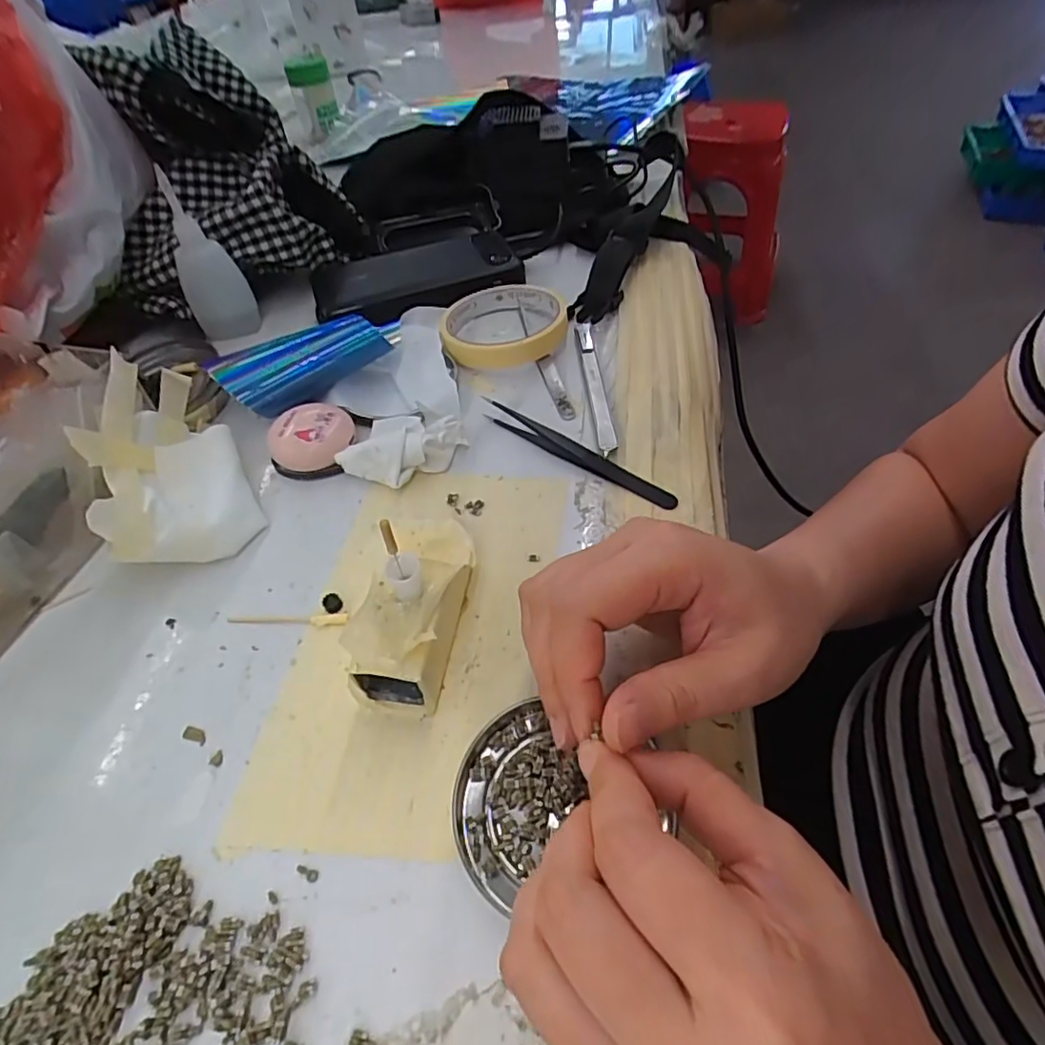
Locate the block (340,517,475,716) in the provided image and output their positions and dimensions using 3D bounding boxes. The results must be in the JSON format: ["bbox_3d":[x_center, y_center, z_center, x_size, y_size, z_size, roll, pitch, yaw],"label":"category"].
[{"bbox_3d":[-0.046,0.036,0.257,0.040,0.048,0.080,5,51,7],"label":"block"}]

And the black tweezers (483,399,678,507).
[{"bbox_3d":[0.030,-0.042,0.338,0.128,0.012,0.011,29,58,24],"label":"black tweezers"}]

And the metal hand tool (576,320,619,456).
[{"bbox_3d":[0.046,-0.092,0.379,0.011,0.004,0.136,-4,51,0],"label":"metal hand tool"}]

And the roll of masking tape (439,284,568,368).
[{"bbox_3d":[-0.013,-0.143,0.416,0.086,0.020,0.086,-2,51,2],"label":"roll of masking tape"}]

